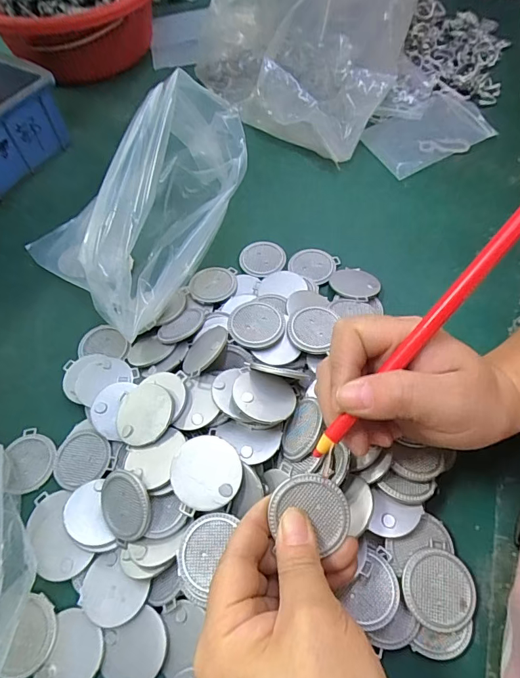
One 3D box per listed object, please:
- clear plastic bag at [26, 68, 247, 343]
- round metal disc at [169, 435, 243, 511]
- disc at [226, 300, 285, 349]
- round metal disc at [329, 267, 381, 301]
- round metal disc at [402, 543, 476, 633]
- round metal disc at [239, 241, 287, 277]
[{"bbox_3d":[-0.084,-0.097,0.332,0.098,0.122,0.165,29,65,19],"label":"clear plastic bag"},{"bbox_3d":[-0.031,0.077,0.246,0.040,0.004,0.039,0,70,1],"label":"round metal disc"},{"bbox_3d":[-0.002,-0.010,0.310,0.039,0.009,0.040,-1,59,2],"label":"disc"},{"bbox_3d":[0.079,-0.046,0.355,0.040,0.004,0.038,-3,42,3],"label":"round metal disc"},{"bbox_3d":[0.100,0.139,0.238,0.039,0.004,0.039,1,63,-3],"label":"round metal disc"},{"bbox_3d":[0.002,-0.071,0.381,0.038,0.004,0.041,-1,59,2],"label":"round metal disc"}]

